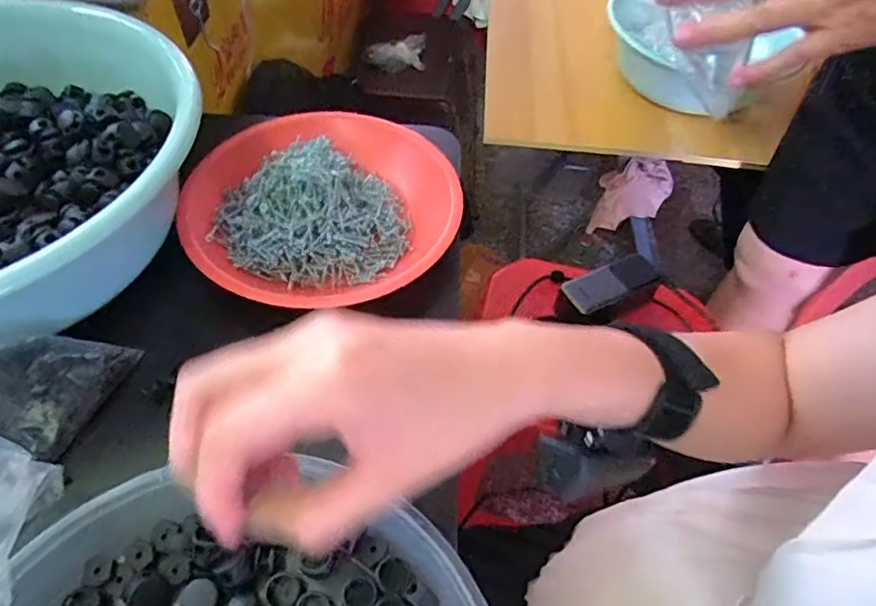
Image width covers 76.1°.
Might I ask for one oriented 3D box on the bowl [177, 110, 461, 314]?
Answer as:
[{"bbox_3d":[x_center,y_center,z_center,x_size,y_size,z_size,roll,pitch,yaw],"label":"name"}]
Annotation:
[{"bbox_3d":[-0.079,-0.077,0.395,0.187,0.051,0.178,2,53,-3],"label":"bowl"}]

